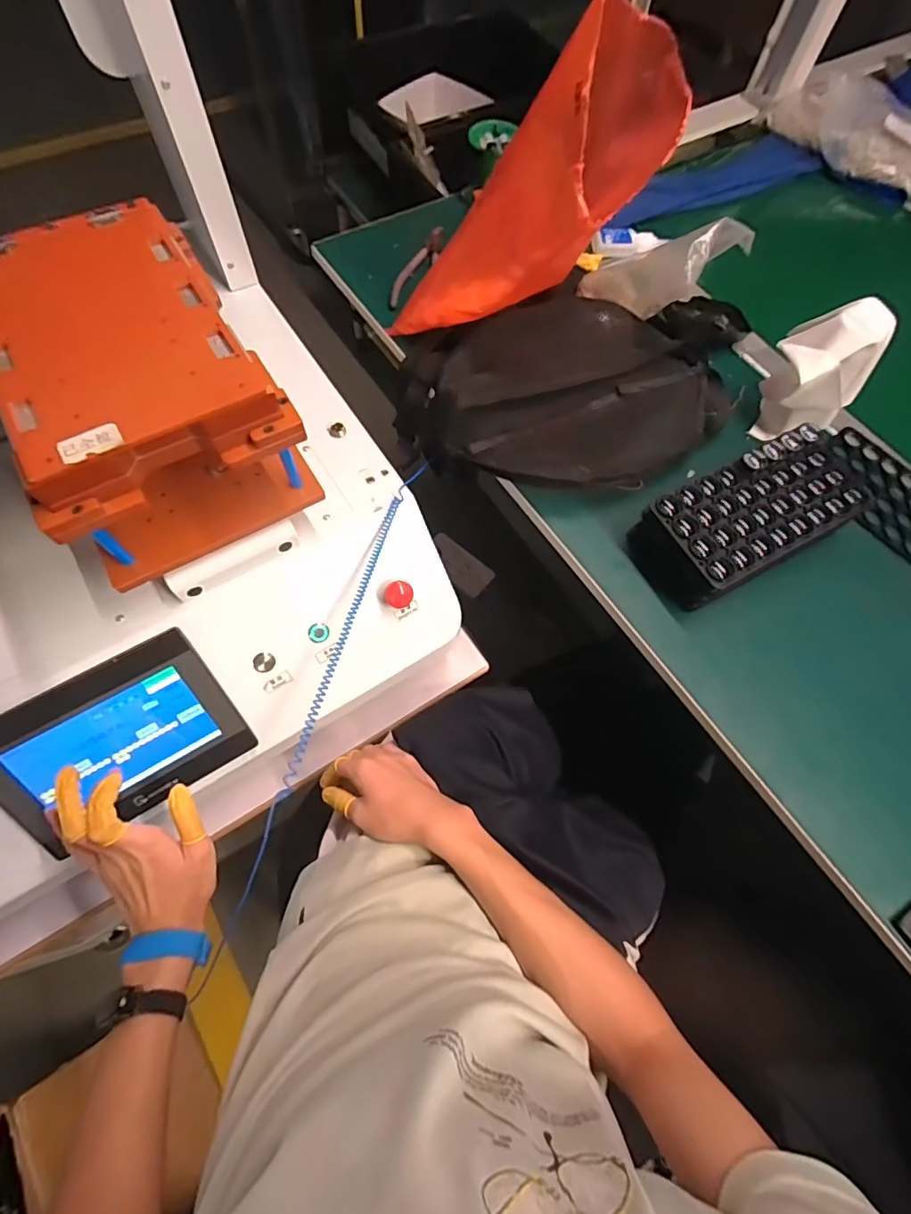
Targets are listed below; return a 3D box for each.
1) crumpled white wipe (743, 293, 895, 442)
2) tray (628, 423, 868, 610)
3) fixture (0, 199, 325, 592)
[{"bbox_3d":[0.357,-0.230,0.521,0.090,0.120,0.085,42,71,14],"label":"crumpled white wipe"},{"bbox_3d":[0.277,-0.084,0.488,0.209,0.067,0.099,-26,71,-13],"label":"tray"},{"bbox_3d":[-0.267,-0.182,0.443,0.185,0.135,0.258,-30,72,-15],"label":"fixture"}]

